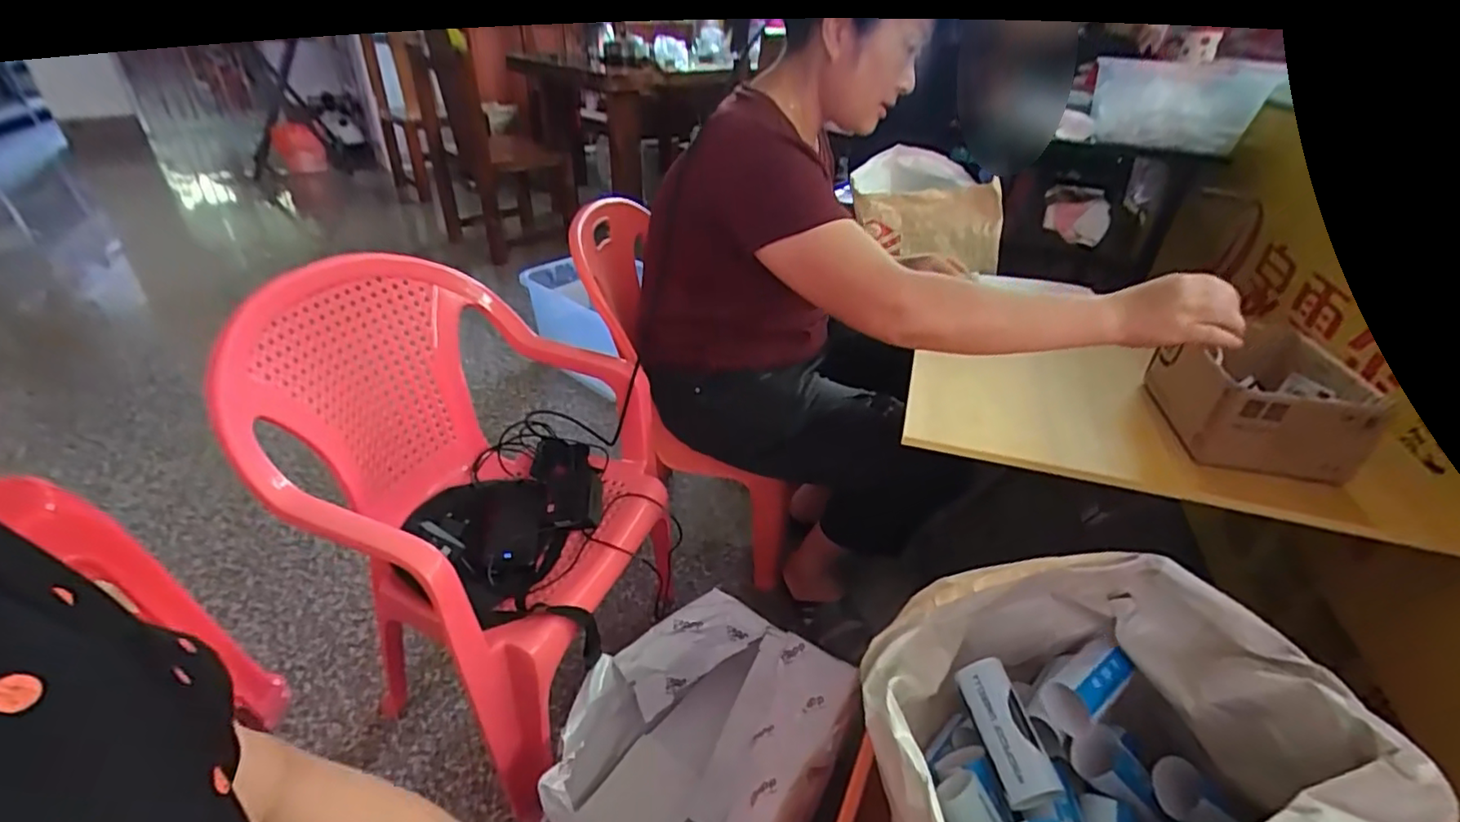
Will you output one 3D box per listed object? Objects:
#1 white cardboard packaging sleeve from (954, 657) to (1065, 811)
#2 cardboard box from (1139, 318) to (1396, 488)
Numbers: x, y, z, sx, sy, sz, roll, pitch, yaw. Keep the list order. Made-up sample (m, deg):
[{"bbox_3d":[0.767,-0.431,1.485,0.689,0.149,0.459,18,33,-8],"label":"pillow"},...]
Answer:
[{"bbox_3d":[0.259,0.302,0.591,0.045,0.044,0.119,-3,34,-9],"label":"white cardboard packaging sleeve"},{"bbox_3d":[0.632,-0.012,0.750,0.178,0.100,0.175,8,34,8],"label":"cardboard box"}]

